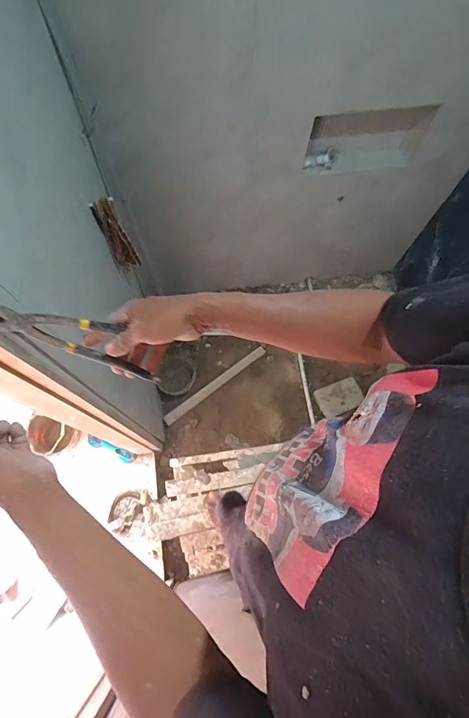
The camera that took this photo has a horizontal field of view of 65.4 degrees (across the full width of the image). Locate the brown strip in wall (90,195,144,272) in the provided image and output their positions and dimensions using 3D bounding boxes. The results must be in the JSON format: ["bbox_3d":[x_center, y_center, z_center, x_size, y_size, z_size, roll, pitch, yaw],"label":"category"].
[{"bbox_3d":[-0.458,-0.478,1.444,0.103,0.366,0.057,-23,72,-9],"label":"brown strip in wall"}]

